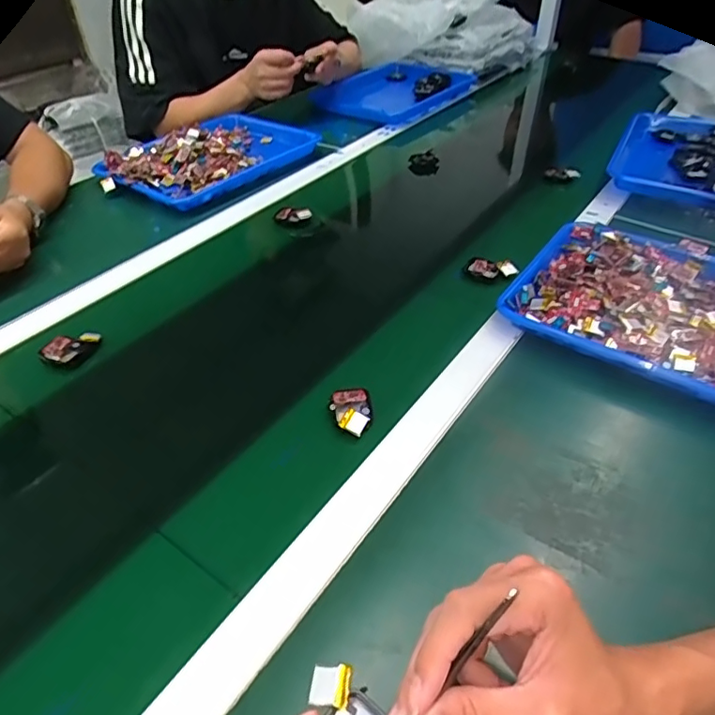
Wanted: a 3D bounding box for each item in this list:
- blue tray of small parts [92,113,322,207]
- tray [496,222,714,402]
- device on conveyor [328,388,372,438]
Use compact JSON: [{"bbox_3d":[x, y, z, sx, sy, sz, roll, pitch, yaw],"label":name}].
[{"bbox_3d":[-0.249,-0.350,0.949,0.223,0.045,0.339,30,50,33],"label":"blue tray of small parts"},{"bbox_3d":[0.353,-0.049,0.596,0.338,0.043,0.254,23,47,26],"label":"tray"},{"bbox_3d":[-0.005,0.052,0.508,0.036,0.021,0.052,-8,41,-7],"label":"device on conveyor"}]

